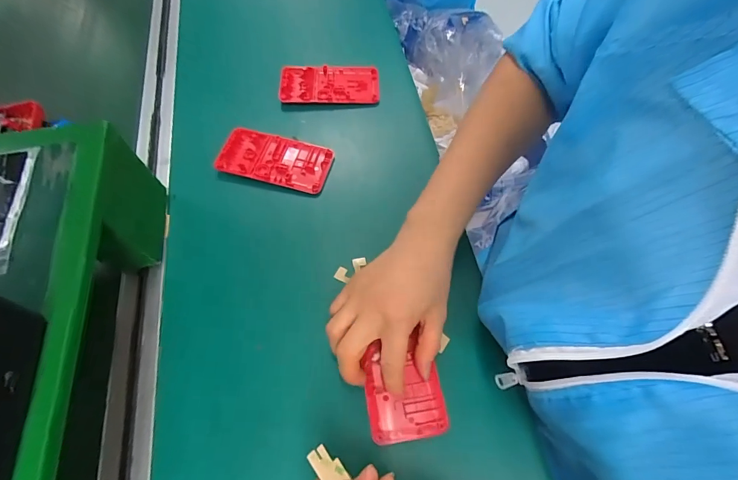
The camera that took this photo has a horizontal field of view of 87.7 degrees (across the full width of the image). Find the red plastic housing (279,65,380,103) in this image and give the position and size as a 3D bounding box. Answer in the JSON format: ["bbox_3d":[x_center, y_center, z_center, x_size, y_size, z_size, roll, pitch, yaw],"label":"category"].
[{"bbox_3d":[-0.049,-0.197,0.489,0.122,0.016,0.058,-3,62,0],"label":"red plastic housing"}]

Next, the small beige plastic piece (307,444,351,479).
[{"bbox_3d":[-0.026,0.139,0.234,0.030,0.006,0.015,52,46,-9],"label":"small beige plastic piece"}]

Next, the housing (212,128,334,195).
[{"bbox_3d":[-0.105,-0.092,0.432,0.121,0.010,0.061,13,64,8],"label":"housing"}]

